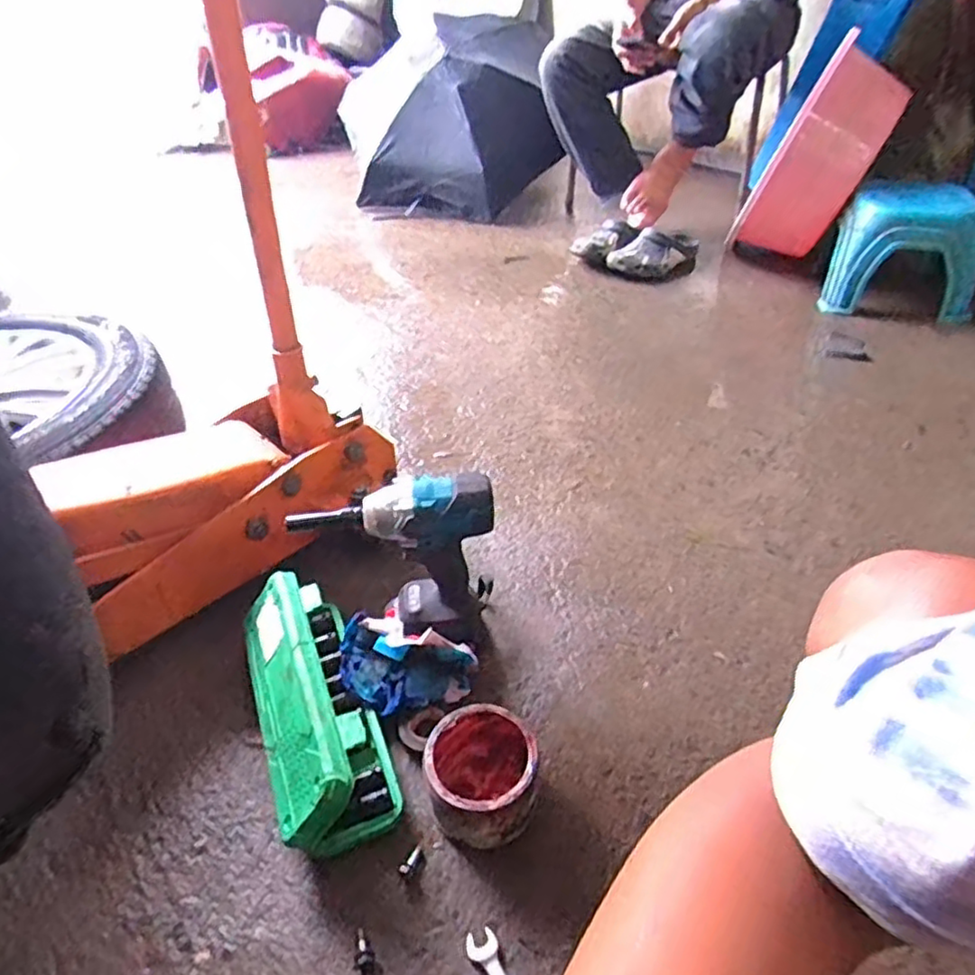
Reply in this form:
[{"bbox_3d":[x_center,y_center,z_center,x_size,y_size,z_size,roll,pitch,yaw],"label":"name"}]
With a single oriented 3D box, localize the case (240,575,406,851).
[{"bbox_3d":[-0.178,0.219,0.679,0.109,0.112,0.271,-15,42,-17],"label":"case"}]

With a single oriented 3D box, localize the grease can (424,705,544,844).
[{"bbox_3d":[-0.004,0.271,0.628,0.103,0.081,0.101,-1,40,0],"label":"grease can"}]

